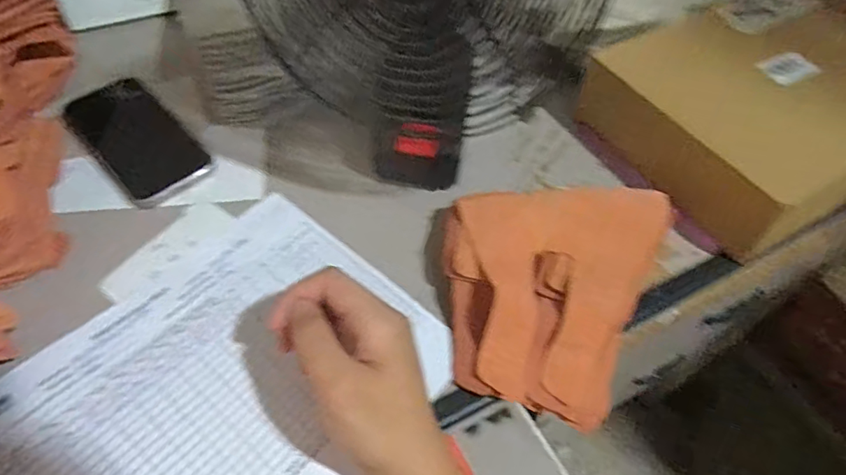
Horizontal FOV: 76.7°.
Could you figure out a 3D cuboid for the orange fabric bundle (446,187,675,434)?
[{"bbox_3d":[0.085,0.026,0.396,0.152,0.049,0.197,24,56,15],"label":"orange fabric bundle"}]

